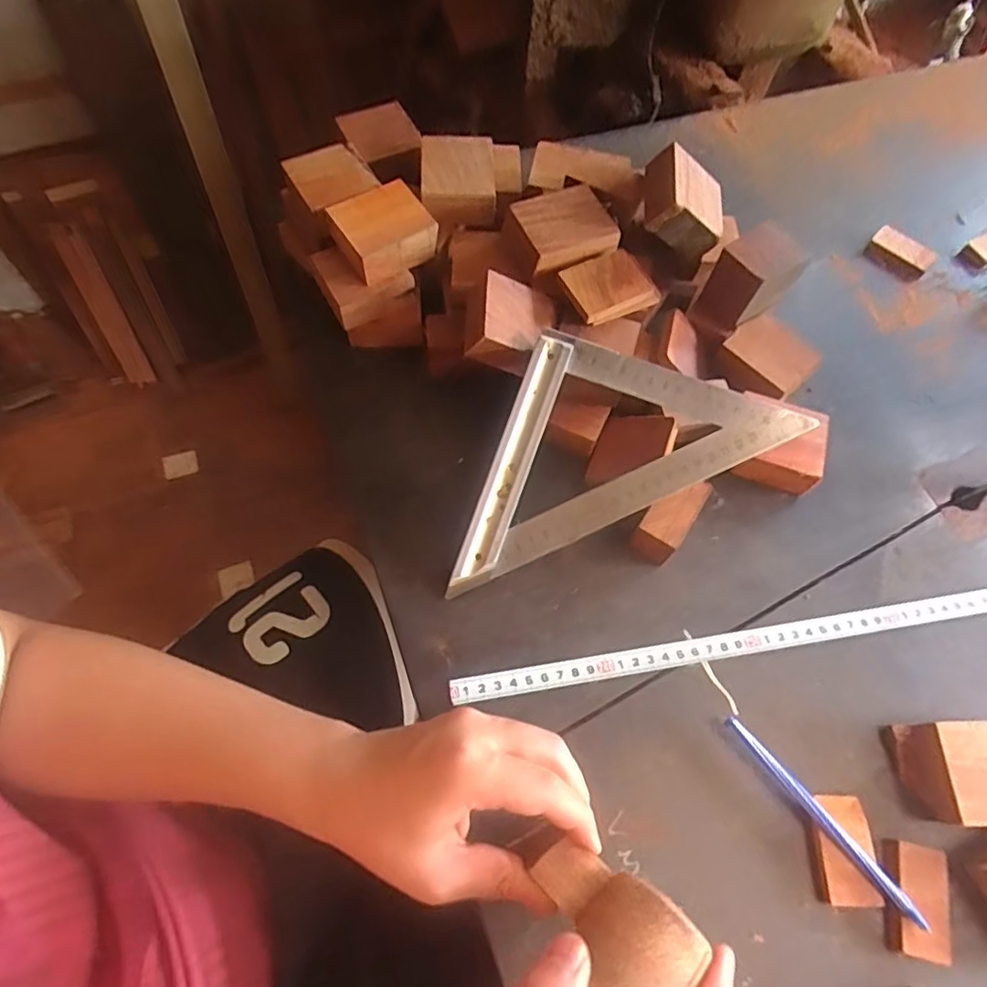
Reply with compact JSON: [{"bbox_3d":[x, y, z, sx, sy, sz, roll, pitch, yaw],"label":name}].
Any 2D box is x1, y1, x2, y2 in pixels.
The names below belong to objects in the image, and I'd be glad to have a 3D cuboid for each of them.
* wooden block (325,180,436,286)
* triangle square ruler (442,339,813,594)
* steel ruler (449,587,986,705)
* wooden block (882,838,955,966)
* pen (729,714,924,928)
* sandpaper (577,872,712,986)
[{"bbox_3d":[-0.080,-0.190,0.440,0.062,0.027,0.058,-26,69,-13],"label":"wooden block"},{"bbox_3d":[0.064,-0.044,0.405,0.245,0.012,0.127,-25,88,-2],"label":"triangle square ruler"},{"bbox_3d":[0.215,0.091,0.407,0.485,0.004,0.017,-8,69,-6],"label":"steel ruler"},{"bbox_3d":[0.235,0.226,0.338,0.032,0.011,0.055,13,64,3],"label":"wooden block"},{"bbox_3d":[0.187,0.185,0.351,0.010,0.013,0.135,-37,71,-18],"label":"pen"},{"bbox_3d":[0.055,0.194,0.251,0.042,0.023,0.059,42,69,16],"label":"sandpaper"}]

